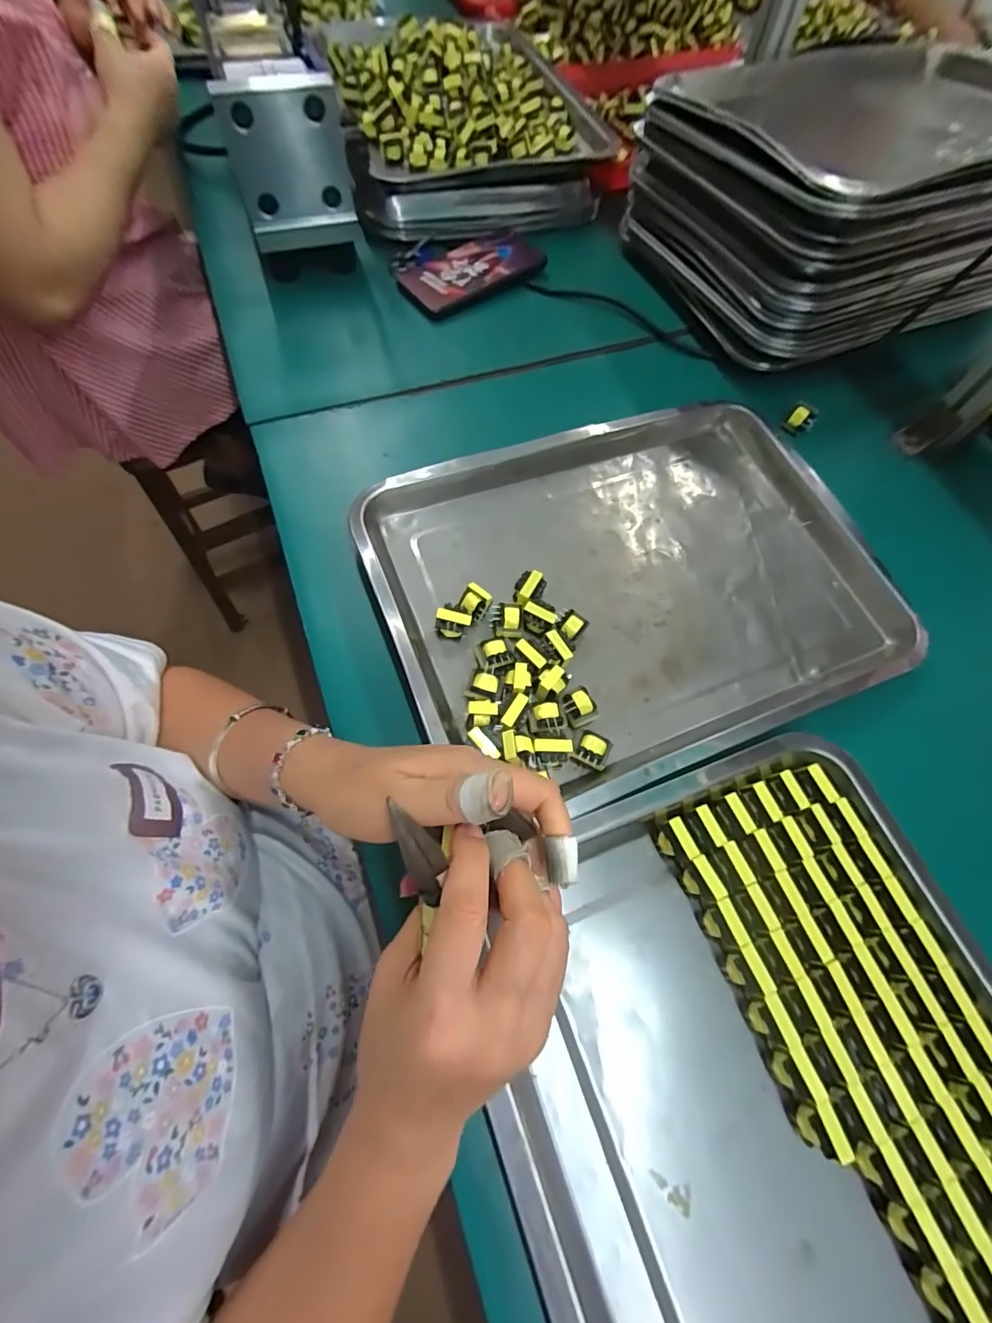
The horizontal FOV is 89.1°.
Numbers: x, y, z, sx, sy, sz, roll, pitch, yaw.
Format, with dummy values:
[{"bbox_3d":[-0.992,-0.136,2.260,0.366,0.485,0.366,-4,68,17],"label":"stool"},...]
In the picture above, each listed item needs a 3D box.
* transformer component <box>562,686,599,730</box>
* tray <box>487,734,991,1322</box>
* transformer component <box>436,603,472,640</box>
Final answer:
[{"bbox_3d":[0.056,0.033,0.345,0.022,0.021,0.024,-23,69,-12],"label":"transformer component"},{"bbox_3d":[0.165,0.254,0.249,0.287,0.029,0.389,-18,69,-10],"label":"tray"},{"bbox_3d":[-0.030,-0.027,0.362,0.023,0.023,0.018,11,66,2],"label":"transformer component"}]

